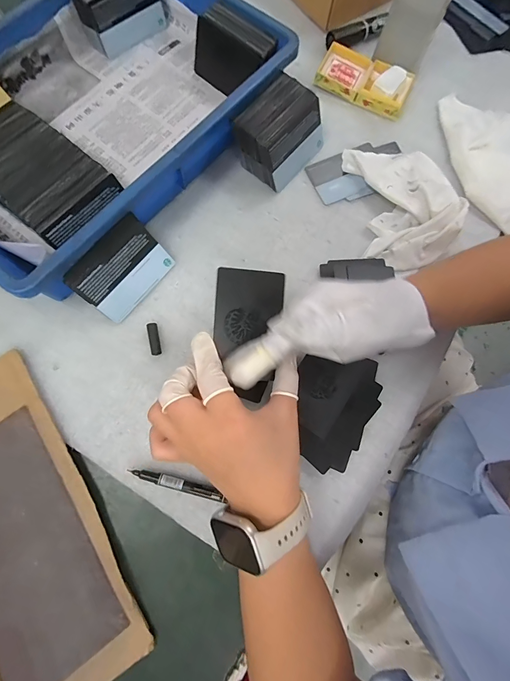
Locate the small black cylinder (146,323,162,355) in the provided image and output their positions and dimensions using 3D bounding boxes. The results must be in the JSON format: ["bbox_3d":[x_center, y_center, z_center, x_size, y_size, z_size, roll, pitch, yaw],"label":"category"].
[{"bbox_3d":[-0.096,-0.001,0.313,0.010,0.008,0.031,-12,76,-5],"label":"small black cylinder"}]

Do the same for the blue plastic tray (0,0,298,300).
[{"bbox_3d":[-0.164,-0.236,0.340,0.249,0.078,0.366,39,77,8],"label":"blue plastic tray"}]

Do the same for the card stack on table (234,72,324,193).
[{"bbox_3d":[0.028,-0.220,0.352,0.066,0.055,0.087,34,77,7],"label":"card stack on table"}]

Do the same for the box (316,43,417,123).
[{"bbox_3d":[0.132,-0.317,0.397,0.110,0.021,0.060,23,76,4],"label":"box"}]

